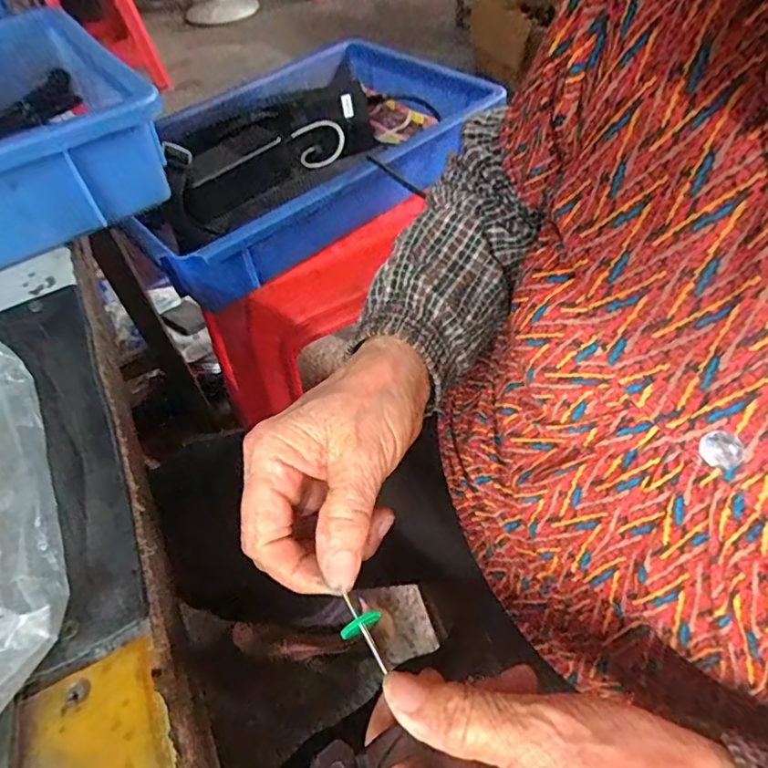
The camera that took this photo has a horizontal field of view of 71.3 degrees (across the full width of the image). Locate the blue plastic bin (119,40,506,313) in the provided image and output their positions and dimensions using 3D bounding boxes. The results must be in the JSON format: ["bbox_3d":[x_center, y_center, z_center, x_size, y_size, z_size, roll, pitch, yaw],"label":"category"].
[{"bbox_3d":[-0.101,-0.270,0.634,0.412,0.092,0.287,-36,56,-21],"label":"blue plastic bin"}]

